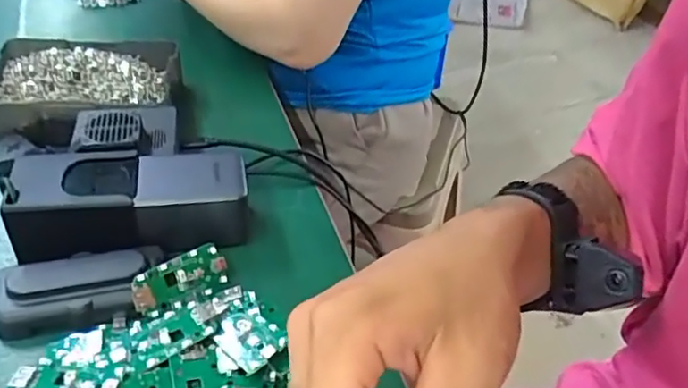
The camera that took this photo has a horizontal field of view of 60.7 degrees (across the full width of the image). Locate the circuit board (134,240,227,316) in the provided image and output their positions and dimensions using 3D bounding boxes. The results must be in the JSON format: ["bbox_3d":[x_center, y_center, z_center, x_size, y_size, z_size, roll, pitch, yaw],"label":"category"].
[{"bbox_3d":[-0.108,0.057,0.389,0.062,0.031,0.005,-24,7,-33],"label":"circuit board"}]

